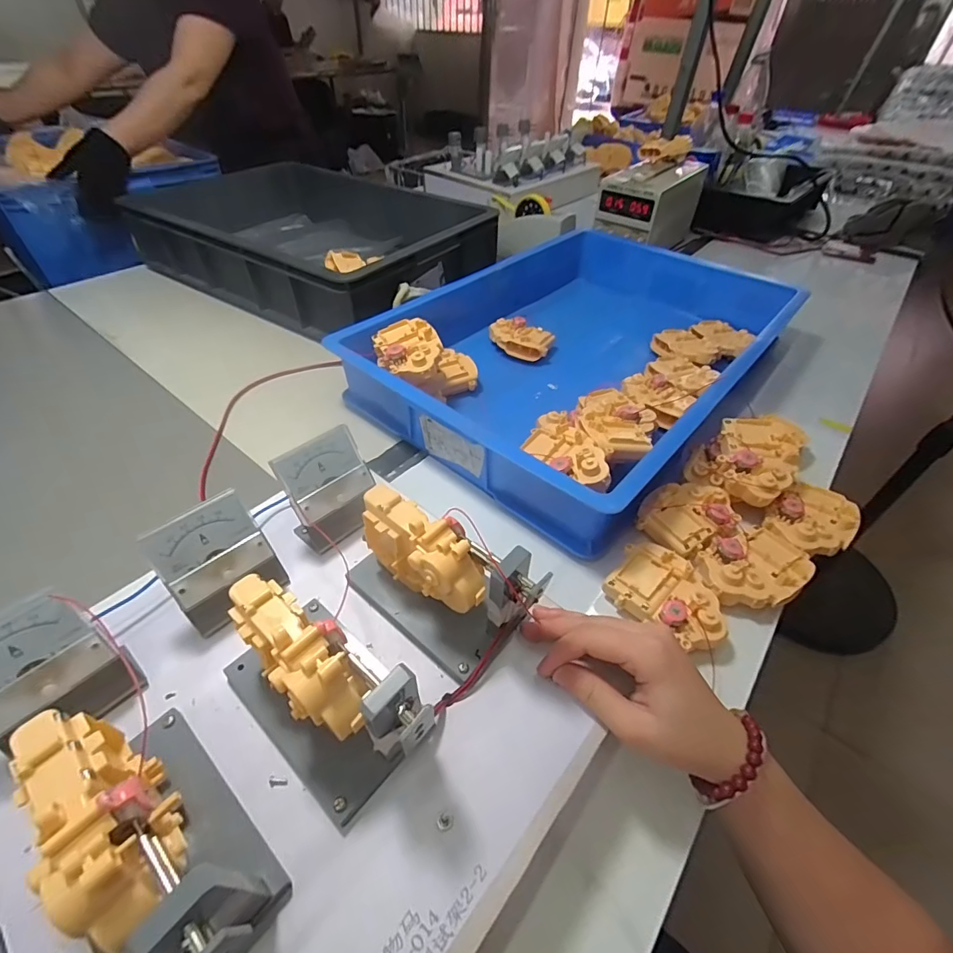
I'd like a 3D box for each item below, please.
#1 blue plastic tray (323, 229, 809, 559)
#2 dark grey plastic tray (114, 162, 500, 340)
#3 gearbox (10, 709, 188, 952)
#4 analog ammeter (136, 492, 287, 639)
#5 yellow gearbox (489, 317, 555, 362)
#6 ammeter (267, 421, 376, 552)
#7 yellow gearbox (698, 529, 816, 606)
[{"bbox_3d":[0.156,-0.188,0.645,0.399,0.102,0.566,33,53,26],"label":"blue plastic tray"},{"bbox_3d":[-0.343,-0.466,0.885,0.678,0.120,0.395,26,50,21],"label":"dark grey plastic tray"},{"bbox_3d":[-0.159,0.155,0.206,0.095,0.081,0.034,32,52,25],"label":"gearbox"},{"bbox_3d":[-0.175,0.059,0.312,0.041,0.075,0.063,36,54,28],"label":"analog ammeter"},{"bbox_3d":[0.068,-0.212,0.698,0.095,0.029,0.061,20,48,16],"label":"yellow gearbox"},{"bbox_3d":[-0.114,0.012,0.360,0.065,0.075,0.044,-32,55,-29],"label":"ammeter"},{"bbox_3d":[0.257,0.082,0.415,0.098,0.023,0.065,-12,48,-14],"label":"yellow gearbox"}]

